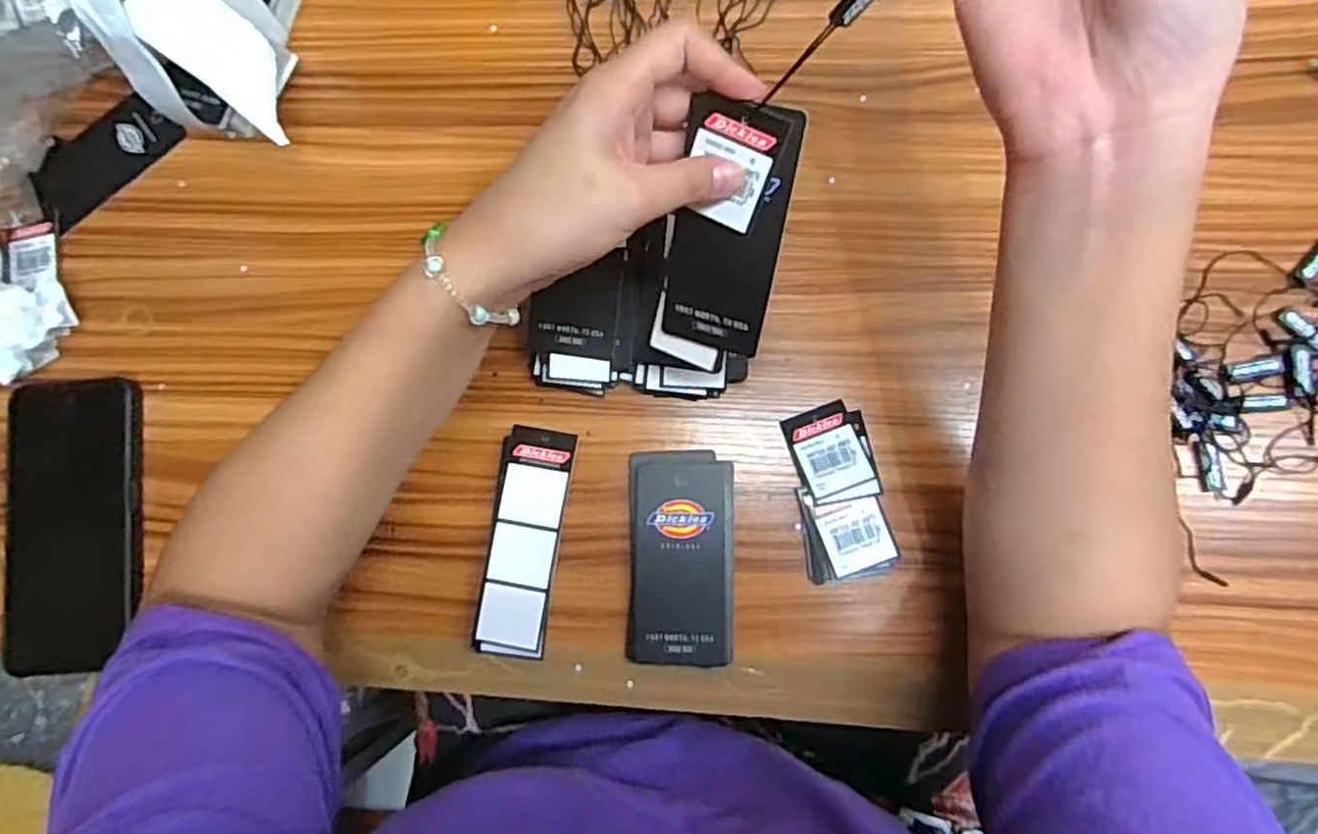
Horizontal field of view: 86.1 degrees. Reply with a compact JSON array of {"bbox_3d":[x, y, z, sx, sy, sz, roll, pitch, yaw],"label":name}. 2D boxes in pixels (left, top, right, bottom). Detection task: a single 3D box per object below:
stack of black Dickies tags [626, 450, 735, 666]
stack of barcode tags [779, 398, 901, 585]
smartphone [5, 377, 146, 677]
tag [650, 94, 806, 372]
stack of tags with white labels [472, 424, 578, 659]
[{"bbox_3d":[0.012,0.077,0.392,0.058,0.015,0.114,0,83,4],"label":"stack of black Dickies tags"},{"bbox_3d":[0.099,0.041,0.390,0.046,0.013,0.094,-11,82,3],"label":"stack of barcode tags"},{"bbox_3d":[-0.347,0.062,0.418,0.086,0.016,0.168,-9,82,3],"label":"smartphone"},{"bbox_3d":[0.029,-0.076,0.314,0.051,0.005,0.120,22,125,15],"label":"tag"},{"bbox_3d":[-0.074,0.070,0.397,0.040,0.021,0.123,8,84,5],"label":"stack of tags with white labels"}]

